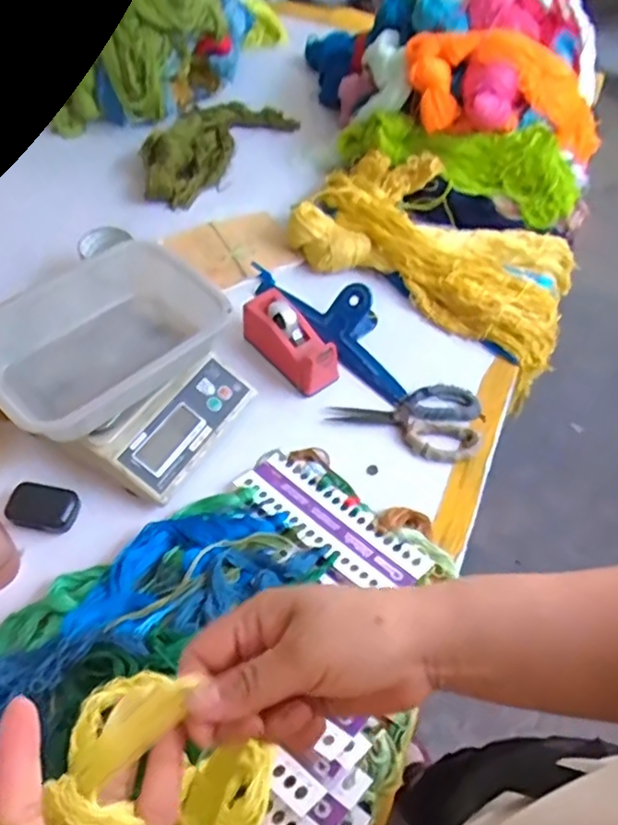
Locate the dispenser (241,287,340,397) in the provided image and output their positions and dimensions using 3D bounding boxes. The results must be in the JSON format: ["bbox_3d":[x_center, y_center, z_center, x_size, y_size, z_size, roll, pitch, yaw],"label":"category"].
[{"bbox_3d":[-0.025,-0.101,0.879,0.067,0.064,0.155,-36,63,-26],"label":"dispenser"}]

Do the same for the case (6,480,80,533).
[{"bbox_3d":[-0.308,0.109,0.735,0.075,0.018,0.053,11,54,5],"label":"case"}]

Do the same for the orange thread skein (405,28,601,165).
[{"bbox_3d":[0.352,-0.548,1.079,0.384,0.150,0.118,12,52,-12],"label":"orange thread skein"}]

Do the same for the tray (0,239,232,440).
[{"bbox_3d":[-0.265,-0.089,0.782,0.205,0.094,0.292,37,60,22],"label":"tray"}]

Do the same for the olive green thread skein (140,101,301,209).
[{"bbox_3d":[-0.184,-0.527,1.200,0.144,0.053,0.385,29,57,17],"label":"olive green thread skein"}]

